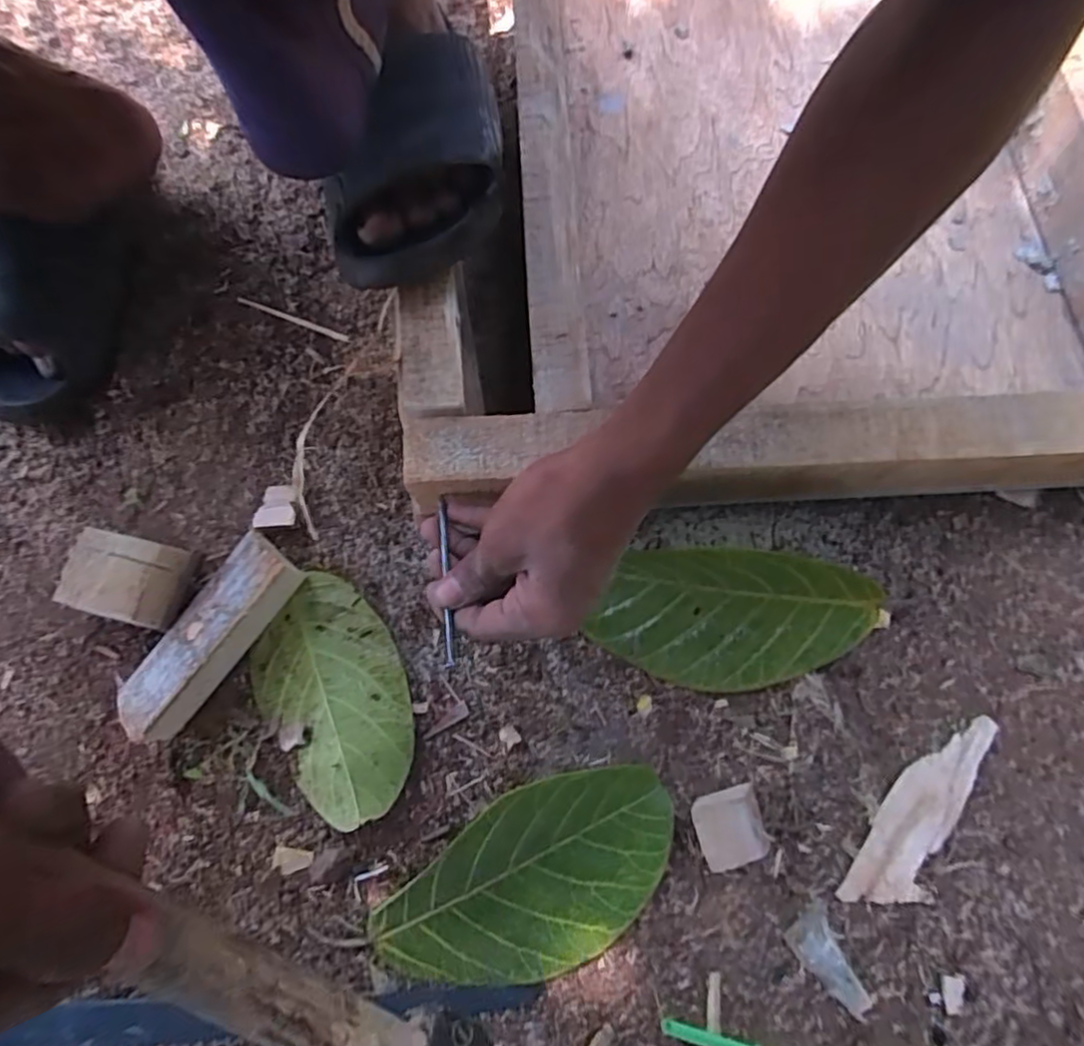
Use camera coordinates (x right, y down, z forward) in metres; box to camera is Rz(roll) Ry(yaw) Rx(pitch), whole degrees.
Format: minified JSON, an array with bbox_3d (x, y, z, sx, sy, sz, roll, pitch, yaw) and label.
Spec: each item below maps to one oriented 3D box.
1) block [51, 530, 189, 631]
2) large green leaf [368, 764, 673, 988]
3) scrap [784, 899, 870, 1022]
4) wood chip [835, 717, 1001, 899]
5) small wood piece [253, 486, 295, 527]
[{"bbox_3d":[-0.268,0.035,0.425,0.062,0.038,0.054,12,73,6],"label":"block"},{"bbox_3d":[-0.008,0.201,0.362,0.176,0.035,0.095,-21,73,-4],"label":"large green leaf"},{"bbox_3d":[0.159,0.240,0.358,0.028,0.007,0.054,-33,74,-8],"label":"scrap"},{"bbox_3d":[0.219,0.164,0.379,0.039,0.004,0.130,33,77,12],"label":"wood chip"},{"bbox_3d":[-0.180,-0.011,0.449,0.028,0.015,0.030,-3,72,2],"label":"small wood piece"}]

